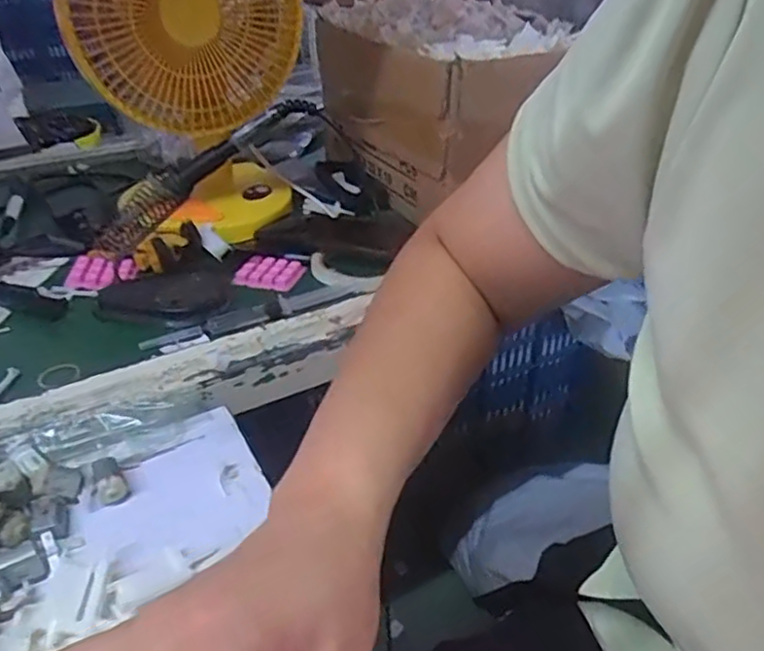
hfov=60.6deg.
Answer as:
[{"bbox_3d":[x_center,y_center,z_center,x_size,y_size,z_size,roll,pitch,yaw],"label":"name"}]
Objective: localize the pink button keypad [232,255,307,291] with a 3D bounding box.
[{"bbox_3d":[-0.109,-0.051,0.636,0.060,0.007,0.050,9,35,12],"label":"pink button keypad"}]

